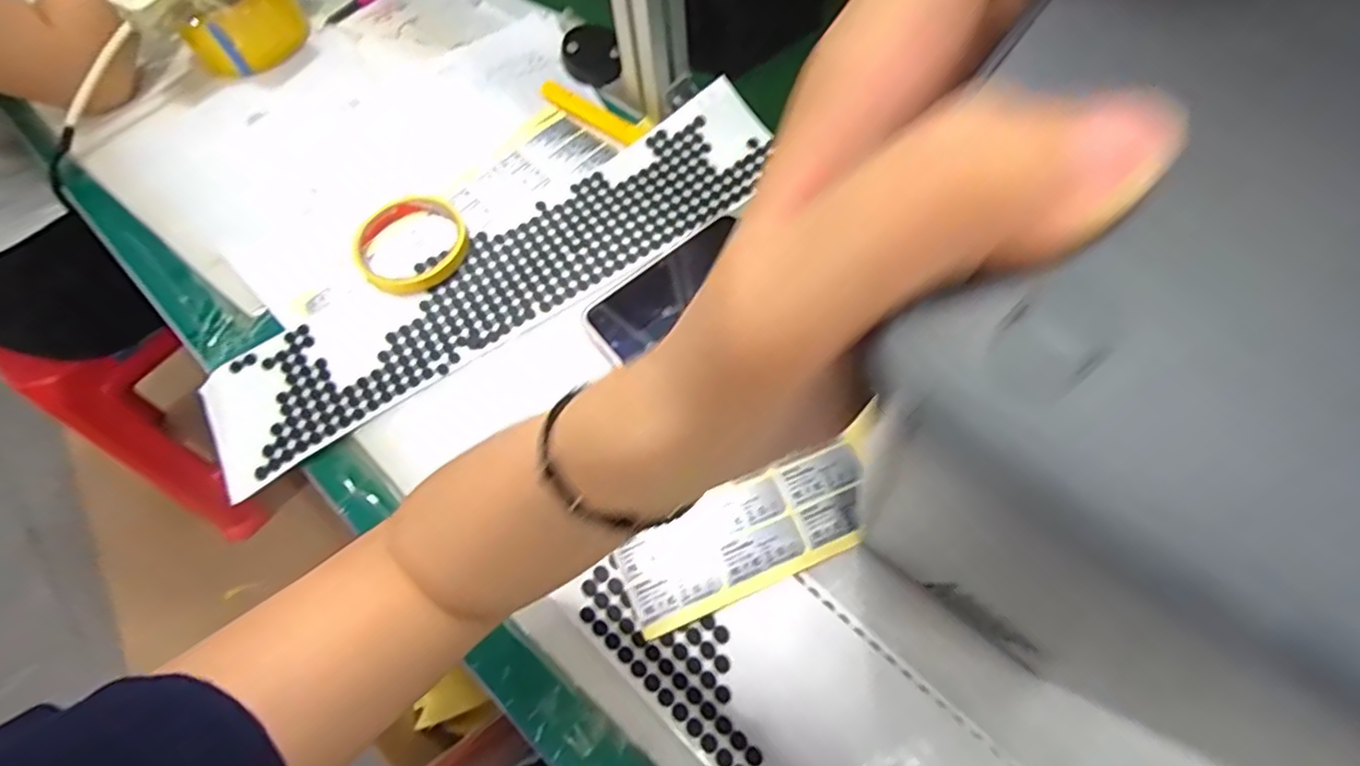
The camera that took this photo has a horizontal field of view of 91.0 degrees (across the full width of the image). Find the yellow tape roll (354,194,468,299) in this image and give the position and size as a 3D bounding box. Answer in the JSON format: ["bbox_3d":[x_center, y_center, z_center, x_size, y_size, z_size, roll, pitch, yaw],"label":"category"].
[{"bbox_3d":[-0.215,-0.111,0.536,0.090,0.014,0.086,-2,61,3],"label":"yellow tape roll"}]

